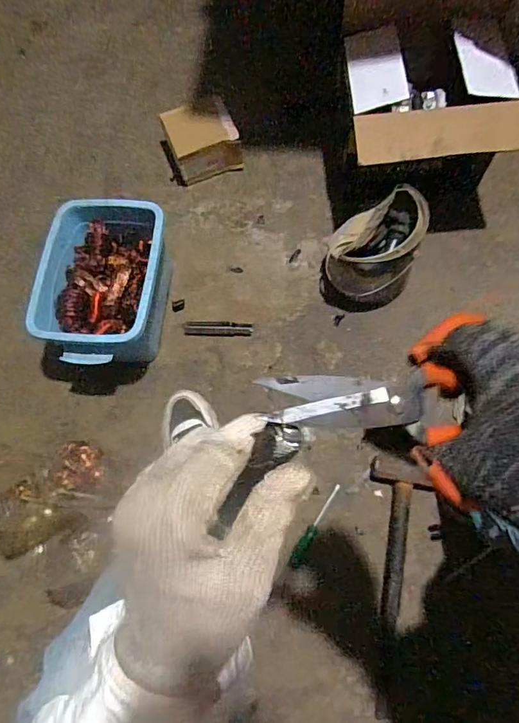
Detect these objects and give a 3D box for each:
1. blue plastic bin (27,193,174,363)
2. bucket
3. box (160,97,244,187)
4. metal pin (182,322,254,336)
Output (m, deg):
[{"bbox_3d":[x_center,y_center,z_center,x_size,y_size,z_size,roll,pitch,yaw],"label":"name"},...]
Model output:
[{"bbox_3d":[-0.261,-0.123,0.826,0.196,0.155,0.283,6,72,7],"label":"blue plastic bin"},{"bbox_3d":[0.194,-0.196,0.808,0.157,0.171,0.175,16,73,10],"label":"bucket"},{"bbox_3d":[-0.121,-0.454,0.951,0.143,0.086,0.131,-22,71,-2],"label":"box"},{"bbox_3d":[-0.077,-0.061,0.866,0.128,0.010,0.029,-1,71,6],"label":"metal pin"}]

